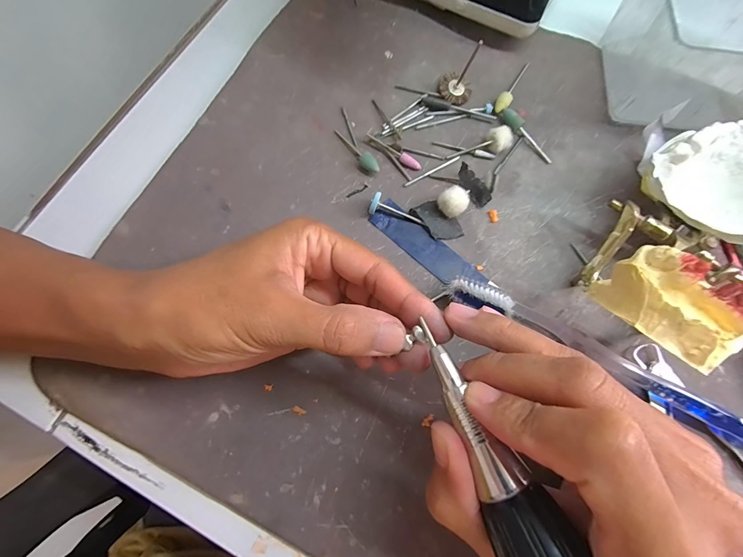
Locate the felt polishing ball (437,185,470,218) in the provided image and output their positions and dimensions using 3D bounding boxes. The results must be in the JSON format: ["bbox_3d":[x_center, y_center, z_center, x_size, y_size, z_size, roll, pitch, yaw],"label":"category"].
[{"bbox_3d":[0.052,-0.048,0.213,0.018,0.016,0.015,37,78,9],"label":"felt polishing ball"}]

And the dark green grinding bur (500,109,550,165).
[{"bbox_3d":[0.110,-0.100,0.234,0.011,0.008,0.047,-44,92,-11],"label":"dark green grinding bur"}]

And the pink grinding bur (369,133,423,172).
[{"bbox_3d":[0.015,-0.087,0.230,0.043,0.005,0.007,35,78,9],"label":"pink grinding bur"}]

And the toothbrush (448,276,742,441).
[{"bbox_3d":[0.130,0.043,0.187,0.184,0.021,0.021,26,76,7],"label":"toothbrush"}]

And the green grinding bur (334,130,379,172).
[{"bbox_3d":[-0.010,-0.090,0.229,0.009,0.009,0.045,-32,77,-8],"label":"green grinding bur"}]

